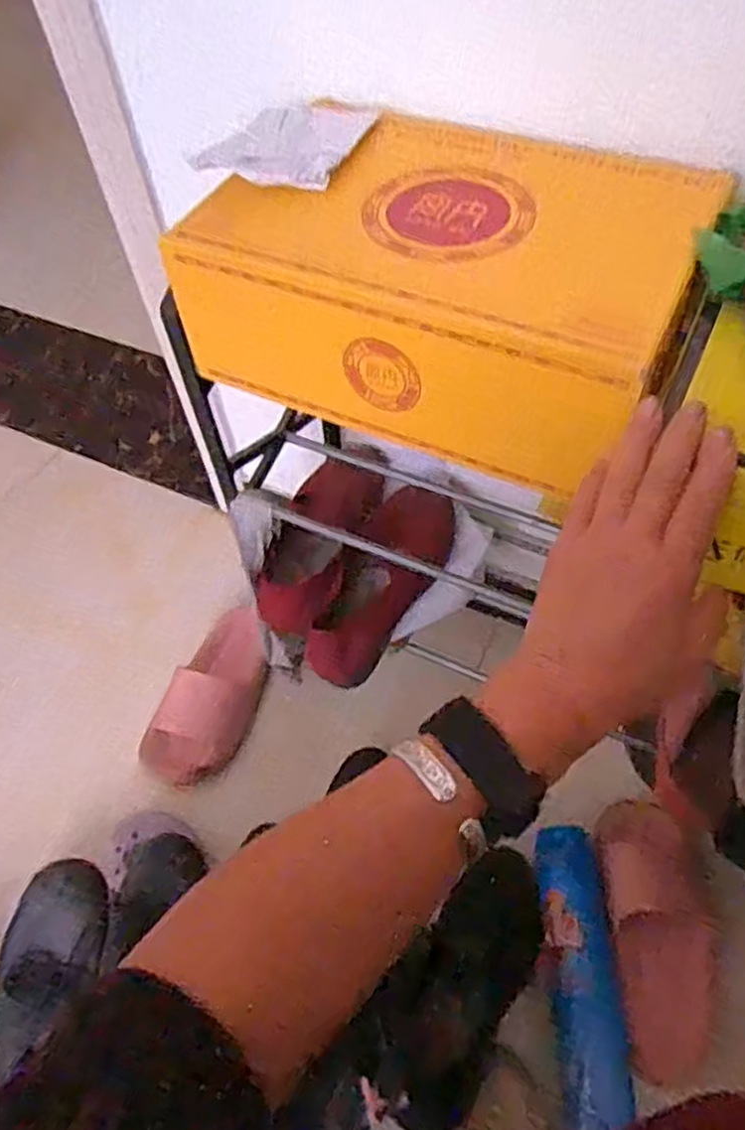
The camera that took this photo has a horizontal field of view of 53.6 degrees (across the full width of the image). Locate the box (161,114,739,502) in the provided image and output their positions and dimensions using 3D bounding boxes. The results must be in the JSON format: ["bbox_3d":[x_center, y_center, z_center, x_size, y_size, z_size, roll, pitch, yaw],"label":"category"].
[{"bbox_3d":[0.052,-0.191,0.503,0.304,0.116,0.206,22,60,19],"label":"box"}]

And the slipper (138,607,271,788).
[{"bbox_3d":[-0.201,0.162,0.930,0.112,0.053,0.237,16,58,16],"label":"slipper"}]

